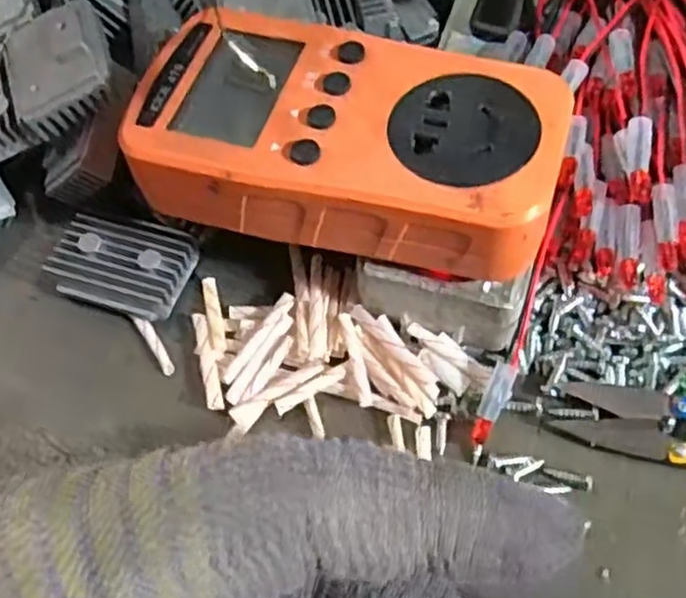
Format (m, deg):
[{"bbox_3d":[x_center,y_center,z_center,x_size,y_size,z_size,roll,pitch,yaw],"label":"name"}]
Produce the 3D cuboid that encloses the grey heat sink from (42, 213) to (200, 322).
[{"bbox_3d":[-0.078,-0.013,0.254,0.044,0.013,0.031,14,64,10],"label":"grey heat sink"}]

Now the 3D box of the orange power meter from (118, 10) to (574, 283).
[{"bbox_3d":[0.000,-0.047,0.215,0.124,0.033,0.068,13,63,10],"label":"orange power meter"}]

